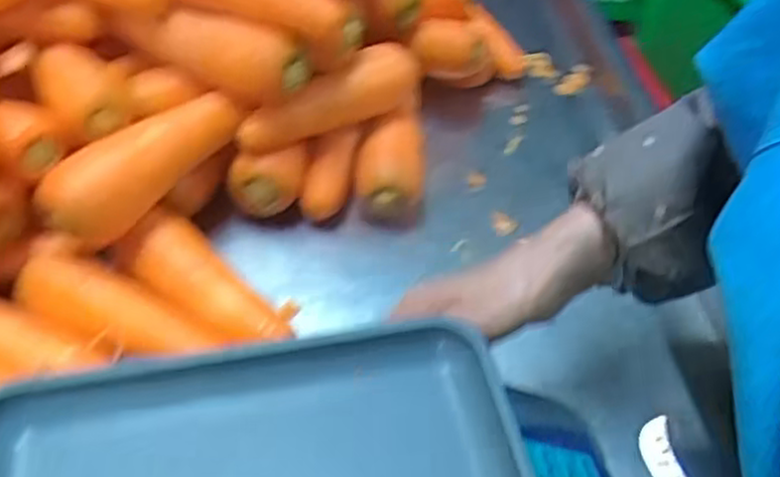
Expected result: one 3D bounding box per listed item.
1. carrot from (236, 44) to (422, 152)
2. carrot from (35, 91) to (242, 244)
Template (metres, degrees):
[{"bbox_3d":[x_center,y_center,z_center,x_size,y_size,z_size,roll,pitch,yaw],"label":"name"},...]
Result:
[{"bbox_3d":[-0.044,-0.110,0.575,0.162,0.036,0.039,-29,58,-26],"label":"carrot"},{"bbox_3d":[-0.170,-0.057,0.513,0.048,0.049,0.155,34,55,22],"label":"carrot"}]

